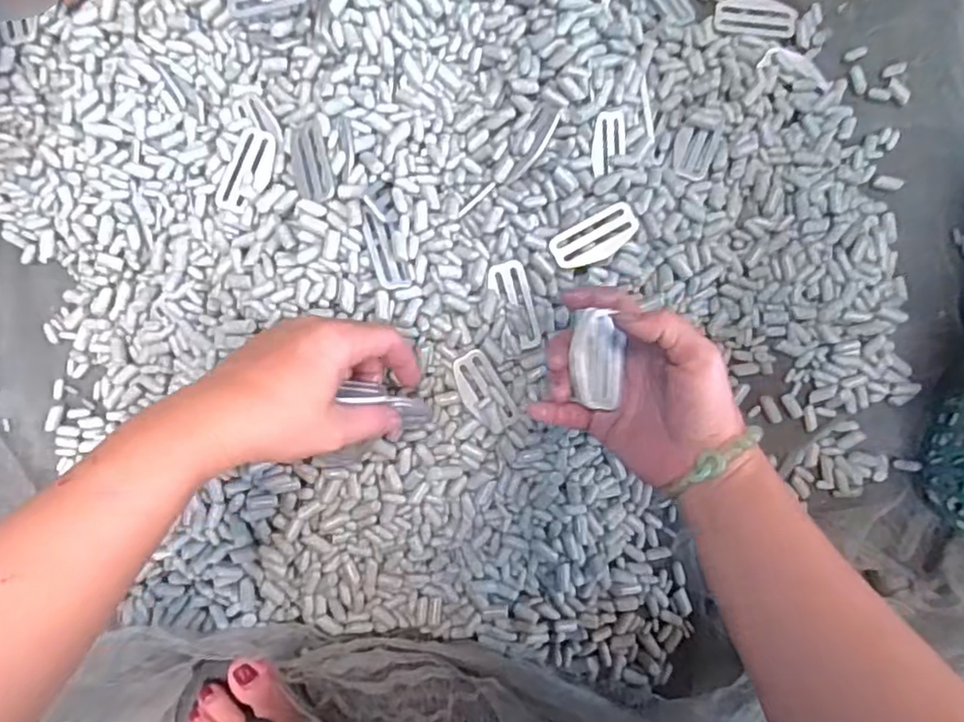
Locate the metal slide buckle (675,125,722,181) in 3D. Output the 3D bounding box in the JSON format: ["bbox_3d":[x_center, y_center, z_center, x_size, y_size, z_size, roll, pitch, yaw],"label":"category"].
[{"bbox_3d":[0.153,-0.150,0.453,0.029,0.004,0.042,15,78,3],"label":"metal slide buckle"}]

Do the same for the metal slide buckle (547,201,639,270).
[{"bbox_3d":[0.076,-0.082,0.421,0.059,0.004,0.028,-31,80,1],"label":"metal slide buckle"}]

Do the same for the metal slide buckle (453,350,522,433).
[{"bbox_3d":[0.003,0.022,0.424,0.027,0.012,0.063,-32,107,-1],"label":"metal slide buckle"}]

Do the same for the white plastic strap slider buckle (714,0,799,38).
[{"bbox_3d":[0.205,-0.259,0.474,0.061,0.007,0.029,7,89,-2],"label":"white plastic strap slider buckle"}]

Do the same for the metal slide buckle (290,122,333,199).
[{"bbox_3d":[-0.113,-0.131,0.415,0.027,0.004,0.061,-18,75,21],"label":"metal slide buckle"}]

